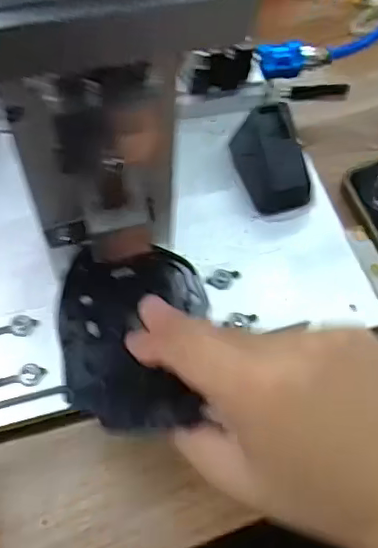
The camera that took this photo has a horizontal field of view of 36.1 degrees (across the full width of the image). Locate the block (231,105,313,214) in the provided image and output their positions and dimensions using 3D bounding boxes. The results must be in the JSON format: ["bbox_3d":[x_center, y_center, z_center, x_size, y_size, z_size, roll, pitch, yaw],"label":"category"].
[{"bbox_3d":[0.057,-0.076,0.387,0.042,0.036,0.064,-18,65,-12],"label":"block"}]

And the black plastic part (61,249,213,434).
[{"bbox_3d":[-0.028,0.027,0.286,0.071,0.025,0.102,1,62,-2],"label":"black plastic part"}]

